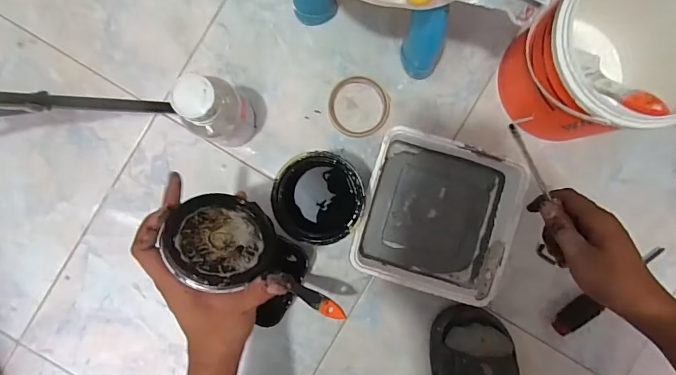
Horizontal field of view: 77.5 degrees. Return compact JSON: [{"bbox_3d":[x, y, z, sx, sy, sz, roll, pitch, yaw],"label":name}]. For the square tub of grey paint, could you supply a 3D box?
[{"bbox_3d":[0.131,0.036,0.576,0.195,0.066,0.195,16,91,-1],"label":"square tub of grey paint"}]

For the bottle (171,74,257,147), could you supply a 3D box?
[{"bbox_3d":[-0.145,-0.092,0.526,0.064,0.170,0.064,0,91,-1],"label":"bottle"}]

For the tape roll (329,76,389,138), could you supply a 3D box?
[{"bbox_3d":[0.030,-0.114,0.598,0.085,0.015,0.082,0,91,-1],"label":"tape roll"}]

